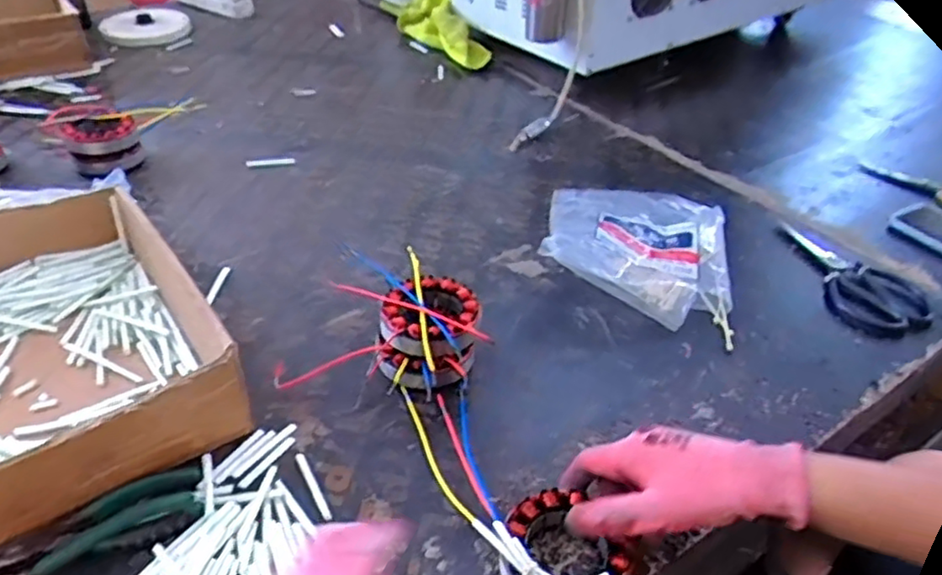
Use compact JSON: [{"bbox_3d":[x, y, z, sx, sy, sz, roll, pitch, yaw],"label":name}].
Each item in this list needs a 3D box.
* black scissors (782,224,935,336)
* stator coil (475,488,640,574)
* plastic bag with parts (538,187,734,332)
[{"bbox_3d":[0.414,-0.015,0.732,0.088,0.018,0.189,-8,41,-10],"label":"black scissors"},{"bbox_3d":[0.061,0.176,0.445,0.088,0.035,0.091,0,40,0],"label":"stator coil"},{"bbox_3d":[0.187,-0.063,0.743,0.202,0.069,0.254,9,41,10],"label":"plastic bag with parts"}]

